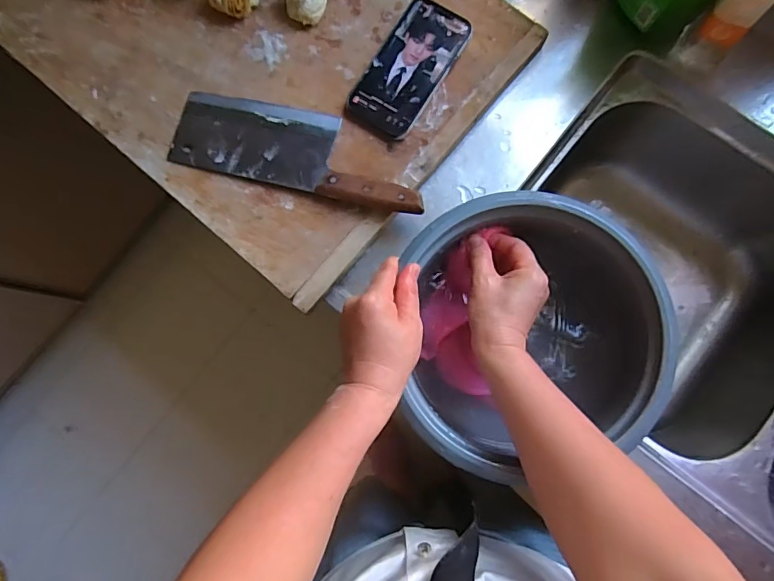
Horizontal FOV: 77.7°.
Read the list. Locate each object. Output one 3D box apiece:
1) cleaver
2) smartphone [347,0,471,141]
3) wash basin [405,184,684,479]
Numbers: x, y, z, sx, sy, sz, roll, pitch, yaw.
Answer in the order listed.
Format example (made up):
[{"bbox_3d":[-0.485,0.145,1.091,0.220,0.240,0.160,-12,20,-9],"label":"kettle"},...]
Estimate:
[{"bbox_3d":[-0.101,-0.163,0.548,0.296,0.019,0.093,14,82,6],"label":"cleaver"},{"bbox_3d":[0.027,-0.258,0.557,0.081,0.017,0.163,29,84,7],"label":"smartphone"},{"bbox_3d":[0.140,0.034,0.468,0.213,0.100,0.226,-7,81,2],"label":"wash basin"}]

